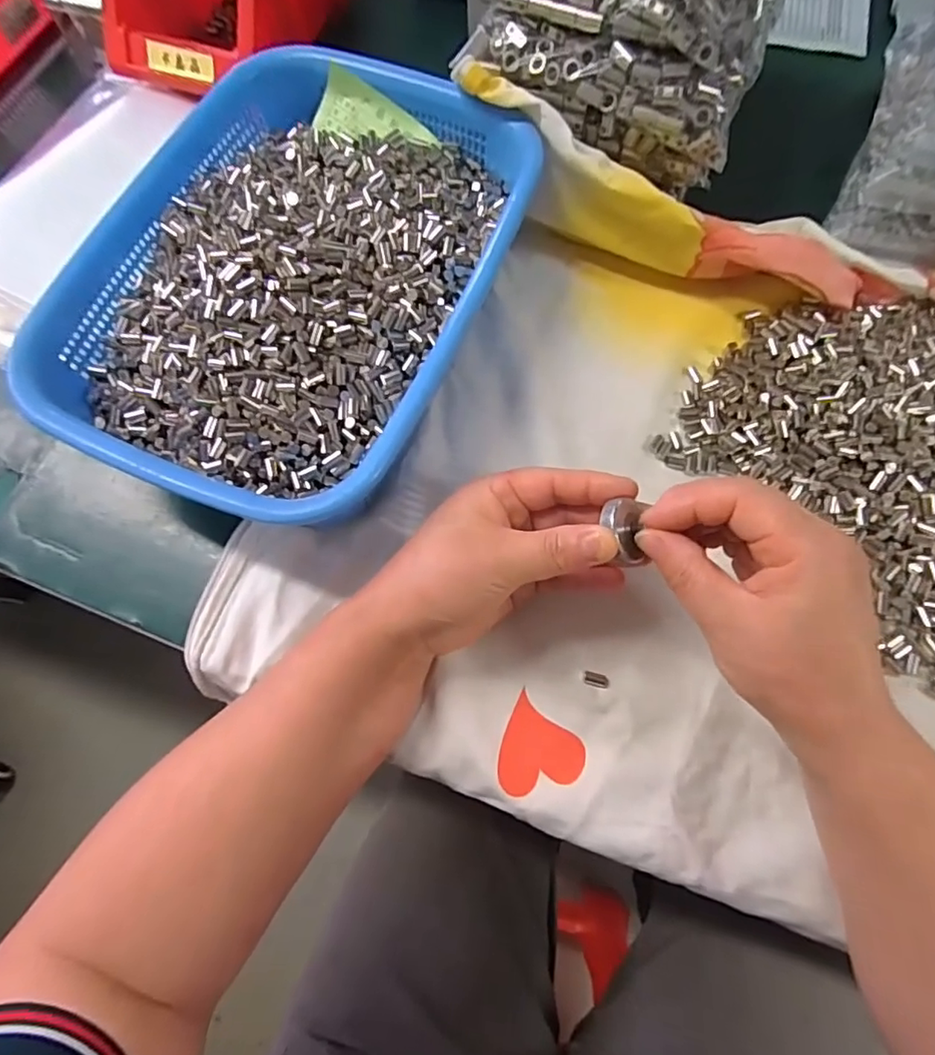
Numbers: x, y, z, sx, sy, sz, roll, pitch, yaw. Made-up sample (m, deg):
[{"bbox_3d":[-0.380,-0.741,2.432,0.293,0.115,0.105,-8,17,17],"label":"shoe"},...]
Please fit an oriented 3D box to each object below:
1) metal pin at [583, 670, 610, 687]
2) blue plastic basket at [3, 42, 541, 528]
[{"bbox_3d":[0.067,0.079,0.292,0.013,0.004,0.007,12,71,6],"label":"metal pin"},{"bbox_3d":[-0.097,-0.138,0.332,0.217,0.071,0.282,21,74,9],"label":"blue plastic basket"}]

